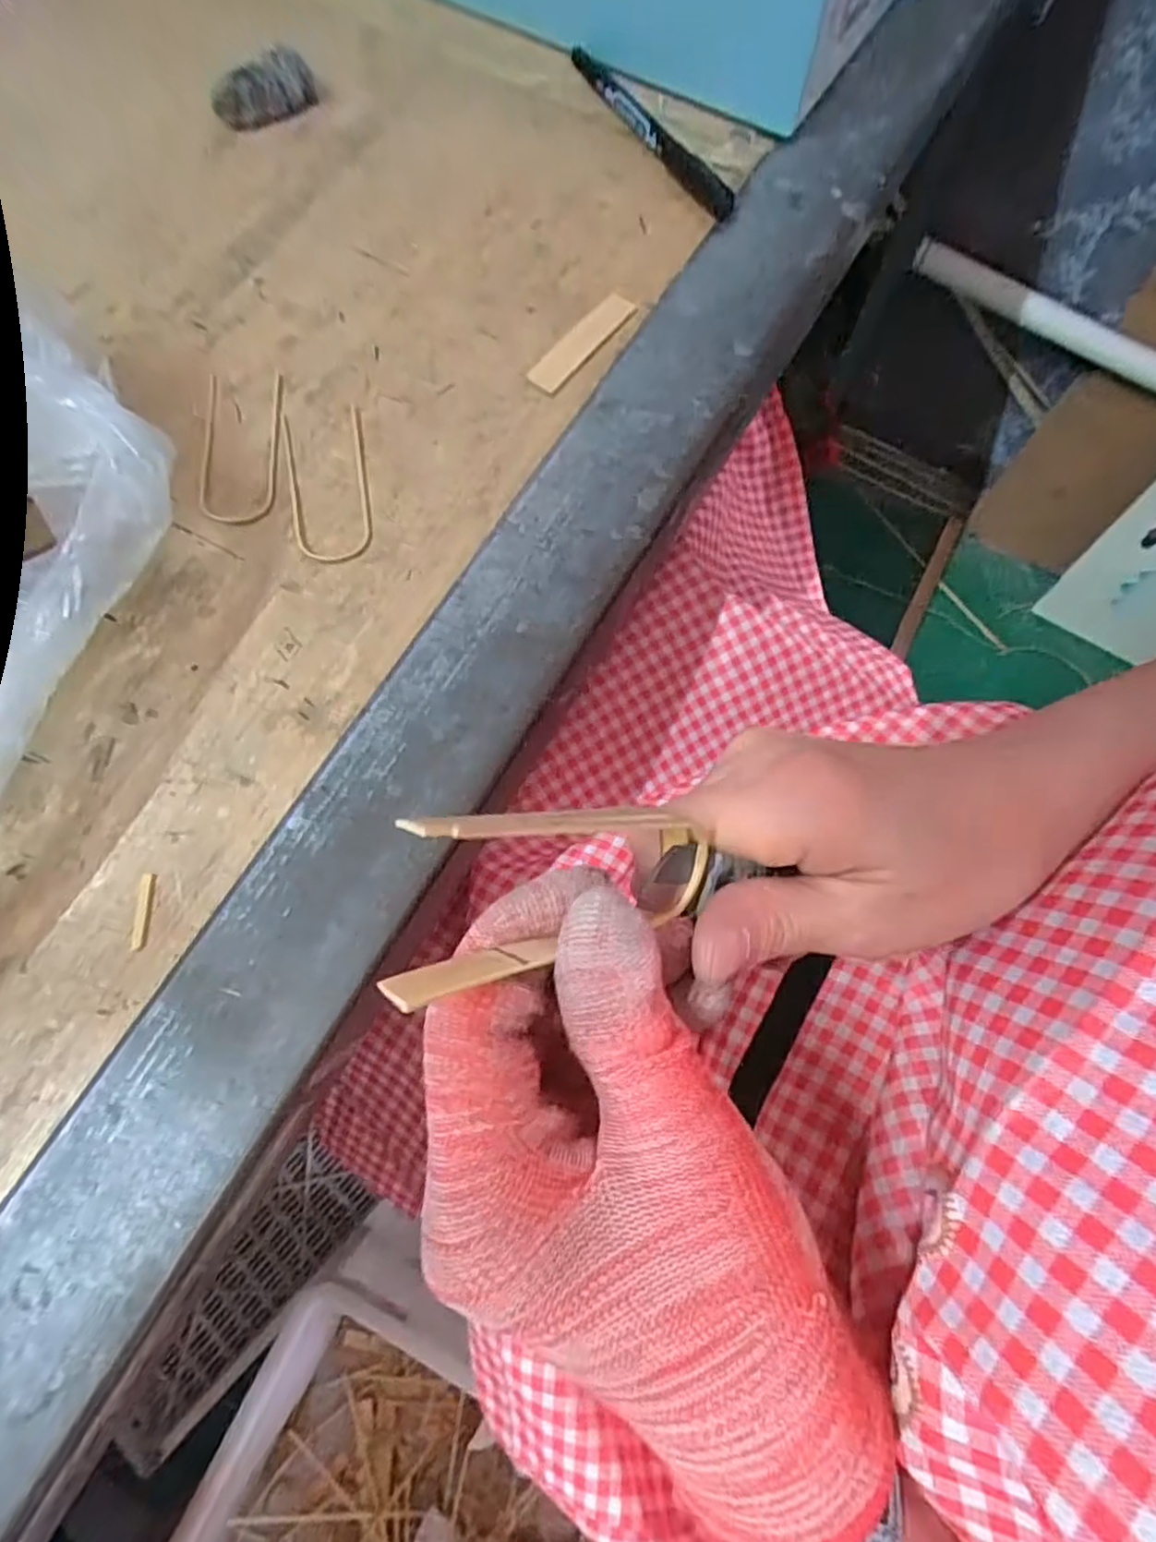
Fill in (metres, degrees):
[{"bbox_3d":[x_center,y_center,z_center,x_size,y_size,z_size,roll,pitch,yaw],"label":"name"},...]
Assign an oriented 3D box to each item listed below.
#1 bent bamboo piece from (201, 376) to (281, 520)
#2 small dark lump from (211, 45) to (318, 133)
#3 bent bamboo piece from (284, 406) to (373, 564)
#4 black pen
[{"bbox_3d":[-0.140,-0.136,0.292,0.030,0.004,0.074,-4,73,-3],"label":"bent bamboo piece"},{"bbox_3d":[-0.151,-0.329,0.340,0.048,0.018,0.018,-42,78,-13],"label":"small dark lump"},{"bbox_3d":[-0.102,-0.119,0.289,0.031,0.004,0.073,-11,73,-5],"label":"bent bamboo piece"},{"bbox_3d":[0.034,-0.318,0.346,0.011,0.012,0.127,-31,76,-10],"label":"black pen"}]

